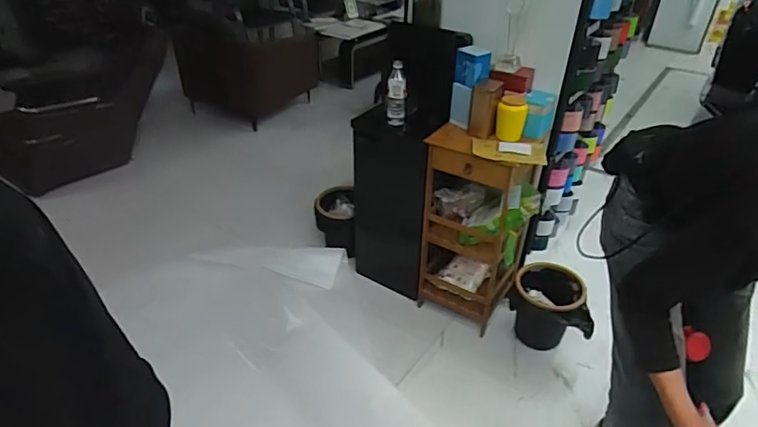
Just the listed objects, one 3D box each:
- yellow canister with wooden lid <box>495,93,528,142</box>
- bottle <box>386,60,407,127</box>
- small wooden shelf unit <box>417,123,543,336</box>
[{"bbox_3d":[0.425,-0.305,1.616,0.091,0.124,0.093,13,37,15],"label":"yellow canister with wooden lid"},{"bbox_3d":[0.059,-0.396,1.702,0.067,0.226,0.074,1,36,-1],"label":"bottle"},{"bbox_3d":[0.352,0.054,1.856,0.355,0.725,0.244,22,41,26],"label":"small wooden shelf unit"}]

